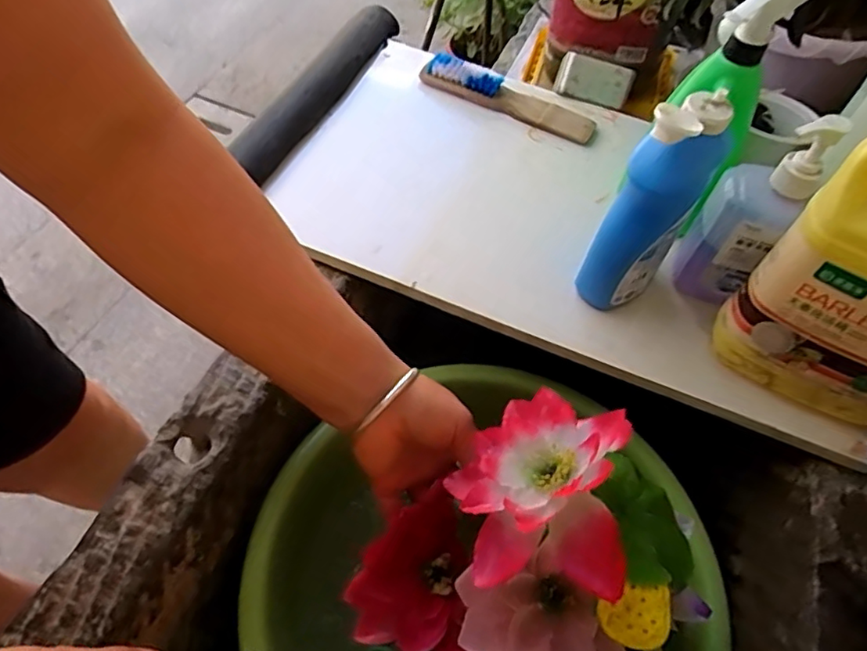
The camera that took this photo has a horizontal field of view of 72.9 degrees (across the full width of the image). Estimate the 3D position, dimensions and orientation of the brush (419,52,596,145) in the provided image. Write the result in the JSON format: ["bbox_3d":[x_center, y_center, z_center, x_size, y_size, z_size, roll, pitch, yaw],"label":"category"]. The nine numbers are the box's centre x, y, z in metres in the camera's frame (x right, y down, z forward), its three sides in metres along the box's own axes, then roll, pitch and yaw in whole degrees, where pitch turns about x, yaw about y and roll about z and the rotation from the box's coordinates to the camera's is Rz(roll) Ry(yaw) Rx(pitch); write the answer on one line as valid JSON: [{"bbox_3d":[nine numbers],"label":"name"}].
[{"bbox_3d":[0.086,-0.264,0.675,0.210,0.035,0.045,25,57,12],"label":"brush"}]

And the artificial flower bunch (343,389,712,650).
[{"bbox_3d":[0.061,0.172,0.372,0.199,0.191,0.211,33,59,17],"label":"artificial flower bunch"}]

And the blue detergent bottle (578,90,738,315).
[{"bbox_3d":[0.167,-0.084,0.464,0.055,0.193,0.054,29,58,14],"label":"blue detergent bottle"}]

